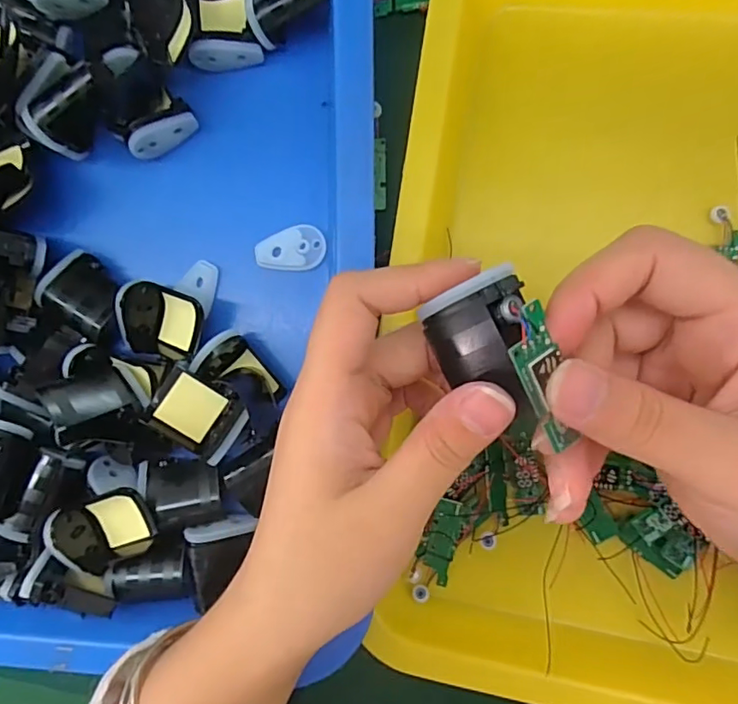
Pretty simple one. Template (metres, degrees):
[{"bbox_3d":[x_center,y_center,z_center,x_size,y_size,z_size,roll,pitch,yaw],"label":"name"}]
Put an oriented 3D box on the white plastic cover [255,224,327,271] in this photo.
[{"bbox_3d":[-0.039,-0.051,0.267,0.034,0.005,0.022,-6,88,8],"label":"white plastic cover"}]

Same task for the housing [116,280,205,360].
[{"bbox_3d":[-0.103,-0.015,0.269,0.042,0.020,0.035,11,91,8],"label":"housing"}]

